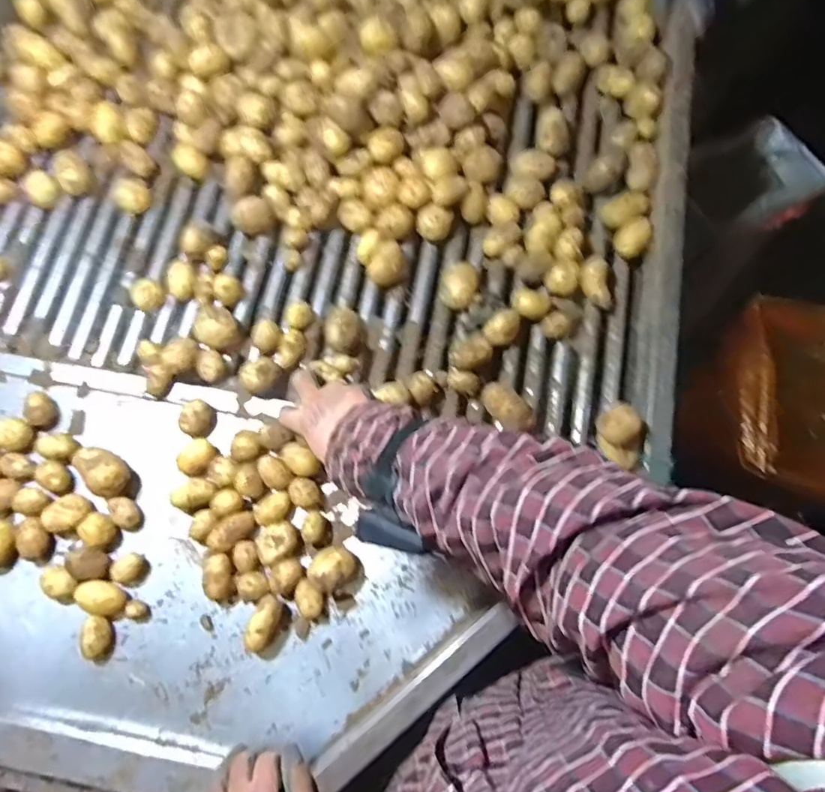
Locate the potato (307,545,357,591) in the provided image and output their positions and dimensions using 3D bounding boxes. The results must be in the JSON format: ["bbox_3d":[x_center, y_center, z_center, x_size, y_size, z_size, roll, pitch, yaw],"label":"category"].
[{"bbox_3d":[-0.084,0.181,0.563,0.046,0.038,0.042,0,71,0],"label":"potato"}]

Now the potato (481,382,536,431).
[{"bbox_3d":[0.108,0.015,0.605,0.066,0.041,0.036,33,74,11],"label":"potato"}]

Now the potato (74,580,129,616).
[{"bbox_3d":[-0.327,0.211,0.560,0.048,0.028,0.029,14,71,5],"label":"potato"}]

